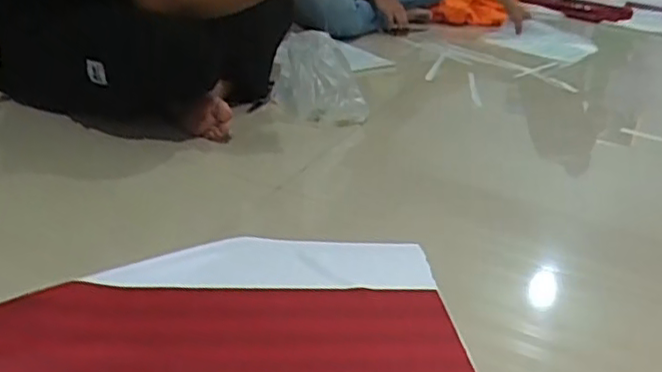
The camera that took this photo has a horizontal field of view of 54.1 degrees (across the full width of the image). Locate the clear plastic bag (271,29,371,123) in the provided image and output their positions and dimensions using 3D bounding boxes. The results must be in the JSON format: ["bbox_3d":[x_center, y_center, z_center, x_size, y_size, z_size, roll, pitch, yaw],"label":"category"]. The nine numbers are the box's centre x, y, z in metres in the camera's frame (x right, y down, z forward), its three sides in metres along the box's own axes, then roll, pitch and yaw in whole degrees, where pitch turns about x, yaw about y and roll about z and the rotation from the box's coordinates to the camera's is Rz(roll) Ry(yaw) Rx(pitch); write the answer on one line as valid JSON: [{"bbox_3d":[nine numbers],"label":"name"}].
[{"bbox_3d":[-0.021,-0.209,1.281,0.191,0.181,0.108,6,26,-1],"label":"clear plastic bag"}]

